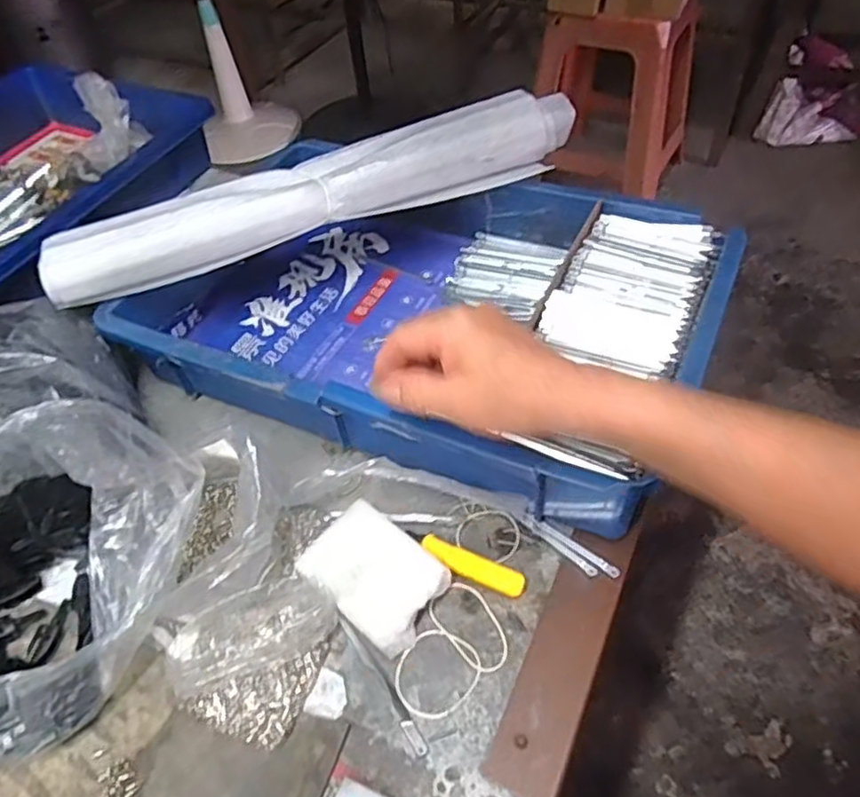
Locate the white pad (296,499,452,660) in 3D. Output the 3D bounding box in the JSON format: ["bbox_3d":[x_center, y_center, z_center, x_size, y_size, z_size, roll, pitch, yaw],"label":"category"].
[{"bbox_3d":[-0.035,0.110,0.418,0.083,0.016,0.062,30,57,26],"label":"white pad"}]

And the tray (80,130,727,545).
[{"bbox_3d":[-0.005,-0.072,0.544,0.430,0.095,0.287,17,53,18],"label":"tray"}]

